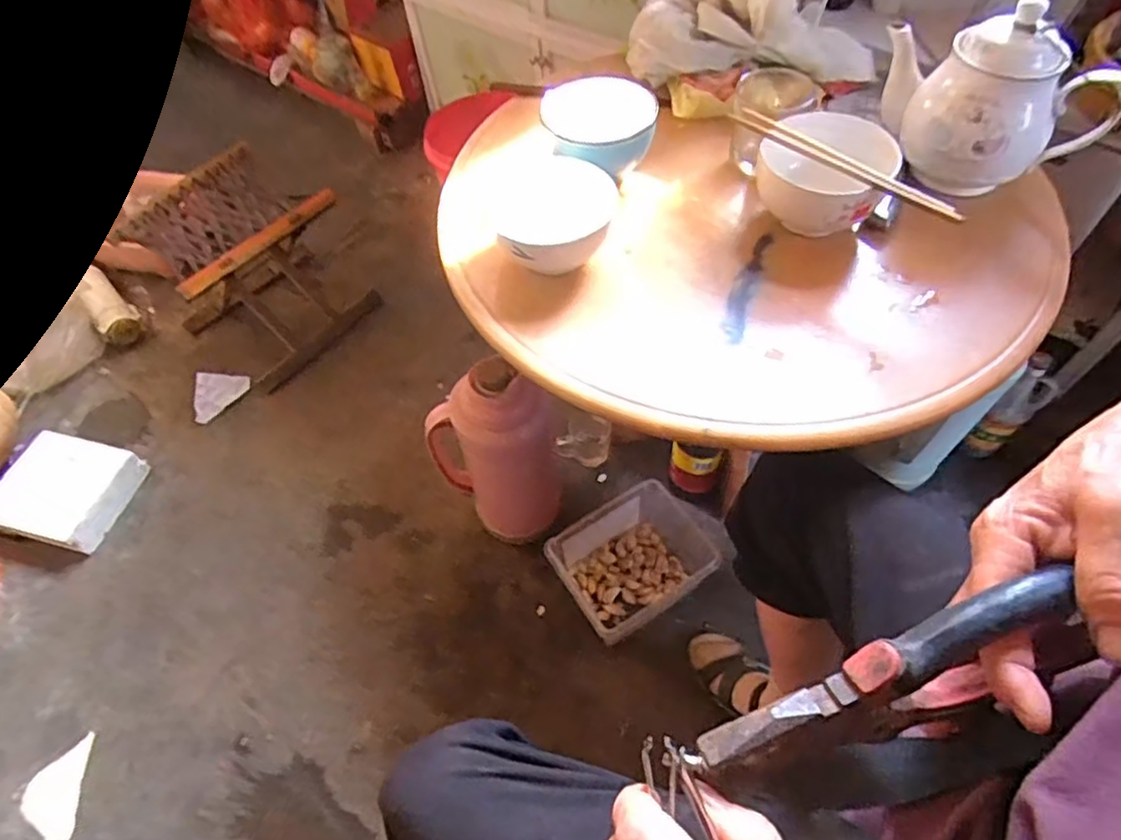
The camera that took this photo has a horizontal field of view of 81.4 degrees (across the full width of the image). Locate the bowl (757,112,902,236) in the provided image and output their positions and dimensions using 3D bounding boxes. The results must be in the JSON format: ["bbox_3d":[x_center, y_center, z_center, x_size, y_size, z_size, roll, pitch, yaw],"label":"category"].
[{"bbox_3d":[0.250,-0.232,0.637,0.119,0.081,0.119,0,57,0],"label":"bowl"}]

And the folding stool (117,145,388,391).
[{"bbox_3d":[-0.544,-0.264,1.173,0.257,0.286,0.271,35,63,21],"label":"folding stool"}]

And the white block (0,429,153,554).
[{"bbox_3d":[-0.809,0.115,1.066,0.190,0.074,0.168,12,58,8],"label":"white block"}]

